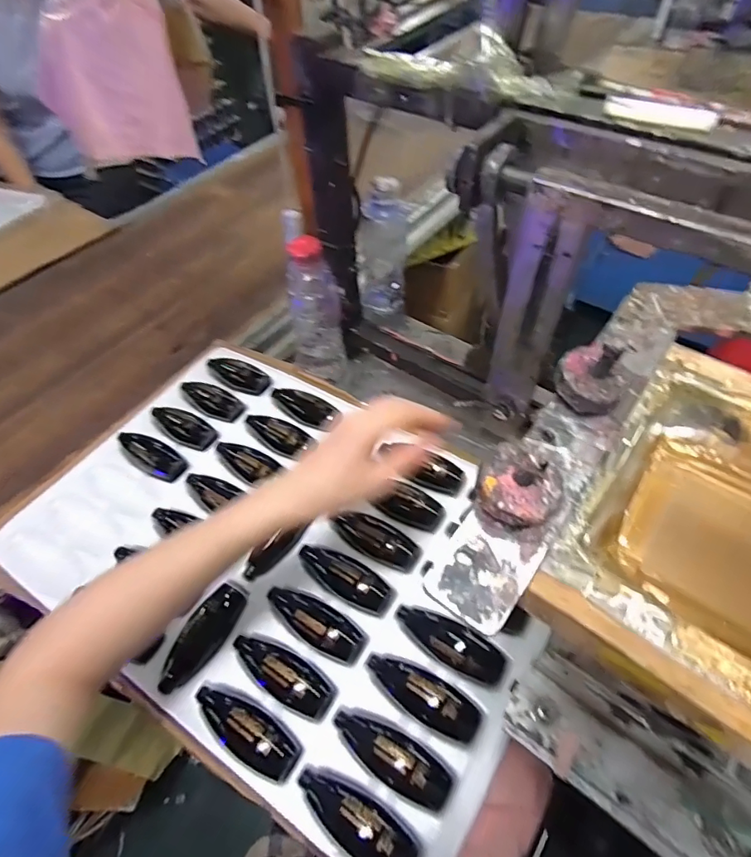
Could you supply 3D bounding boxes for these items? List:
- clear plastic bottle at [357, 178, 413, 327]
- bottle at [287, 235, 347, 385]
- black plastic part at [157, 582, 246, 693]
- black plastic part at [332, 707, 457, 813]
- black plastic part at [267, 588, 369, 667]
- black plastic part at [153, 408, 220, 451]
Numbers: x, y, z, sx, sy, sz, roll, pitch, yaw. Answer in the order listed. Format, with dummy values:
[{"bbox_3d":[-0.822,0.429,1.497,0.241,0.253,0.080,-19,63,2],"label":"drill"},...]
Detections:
[{"bbox_3d":[0.010,-0.216,0.613,0.062,0.183,0.052,1,55,4],"label":"clear plastic bottle"},{"bbox_3d":[-0.078,-0.140,0.611,0.063,0.196,0.055,25,60,19],"label":"bottle"},{"bbox_3d":[-0.162,0.194,0.451,0.039,0.015,0.102,28,61,21],"label":"black plastic part"},{"bbox_3d":[0.013,0.271,0.401,0.103,0.015,0.040,25,60,19],"label":"black plastic part"},{"bbox_3d":[-0.058,0.175,0.449,0.103,0.026,0.037,28,61,21],"label":"black plastic part"},{"bbox_3d":[-0.237,-0.005,0.594,0.100,0.012,0.035,28,61,21],"label":"black plastic part"}]

